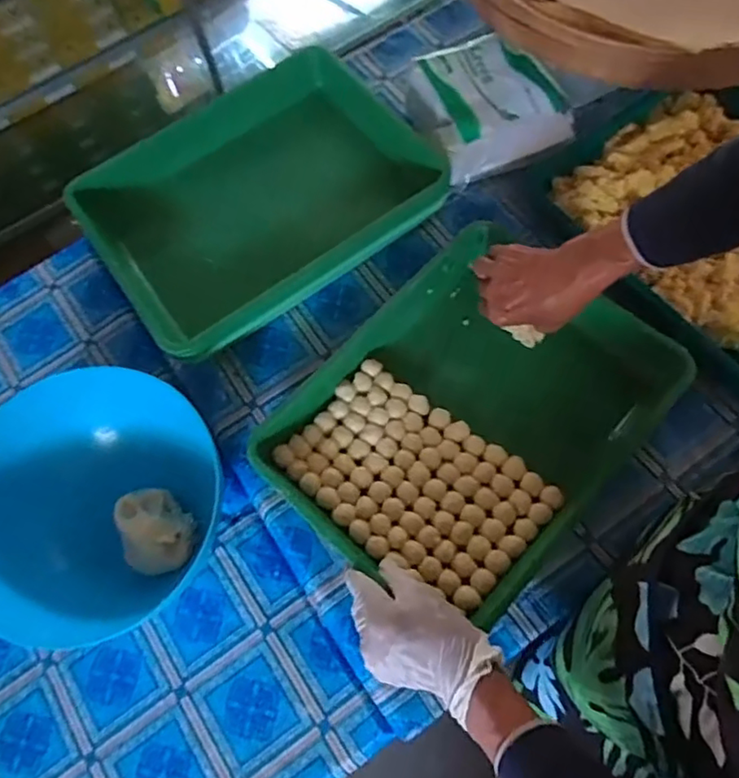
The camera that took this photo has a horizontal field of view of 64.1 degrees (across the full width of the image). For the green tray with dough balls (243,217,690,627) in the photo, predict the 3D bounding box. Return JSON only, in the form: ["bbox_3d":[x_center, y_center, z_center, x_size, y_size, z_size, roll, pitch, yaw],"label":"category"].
[{"bbox_3d":[0.094,0.025,0.566,0.268,0.050,0.337,40,75,18],"label":"green tray with dough balls"}]

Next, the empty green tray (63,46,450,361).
[{"bbox_3d":[-0.126,-0.220,0.651,0.354,0.063,0.281,-35,69,-9],"label":"empty green tray"}]

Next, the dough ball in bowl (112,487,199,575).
[{"bbox_3d":[-0.208,0.138,0.588,0.064,0.056,0.089,-25,68,-7],"label":"dough ball in bowl"}]

